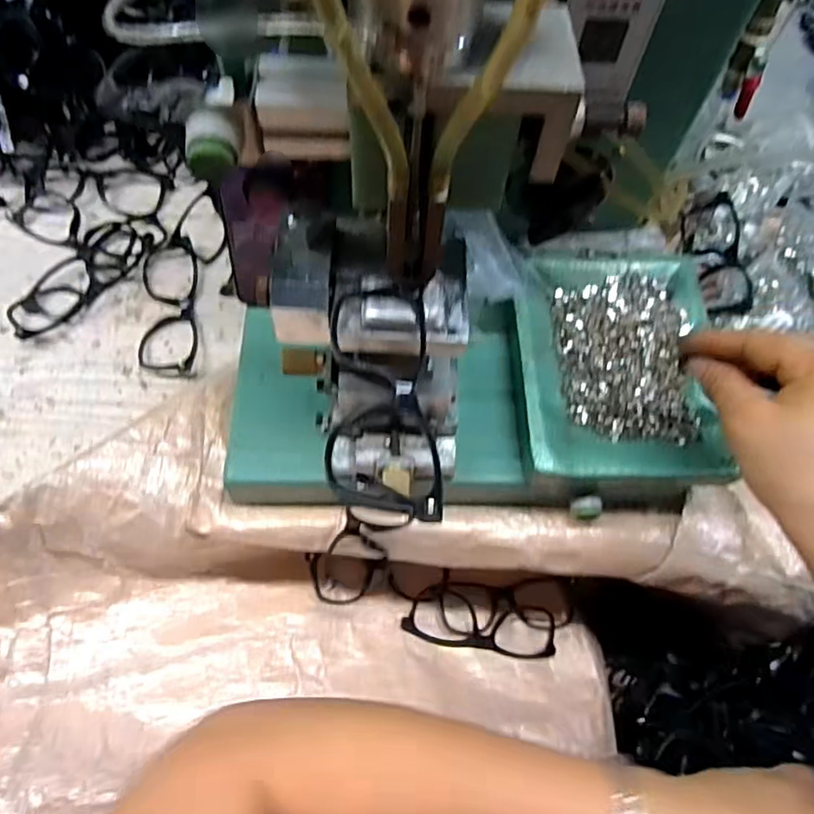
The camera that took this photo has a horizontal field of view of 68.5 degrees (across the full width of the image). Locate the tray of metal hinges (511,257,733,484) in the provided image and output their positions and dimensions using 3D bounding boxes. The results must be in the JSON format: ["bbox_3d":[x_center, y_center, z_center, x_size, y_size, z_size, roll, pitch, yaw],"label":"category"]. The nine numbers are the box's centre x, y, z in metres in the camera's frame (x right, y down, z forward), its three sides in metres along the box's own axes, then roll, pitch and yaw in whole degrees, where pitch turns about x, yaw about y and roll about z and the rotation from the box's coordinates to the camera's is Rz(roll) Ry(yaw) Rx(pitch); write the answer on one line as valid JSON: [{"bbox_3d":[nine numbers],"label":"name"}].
[{"bbox_3d":[0.166,-0.040,0.469,0.159,0.018,0.202,2,64,-1],"label":"tray of metal hinges"}]

